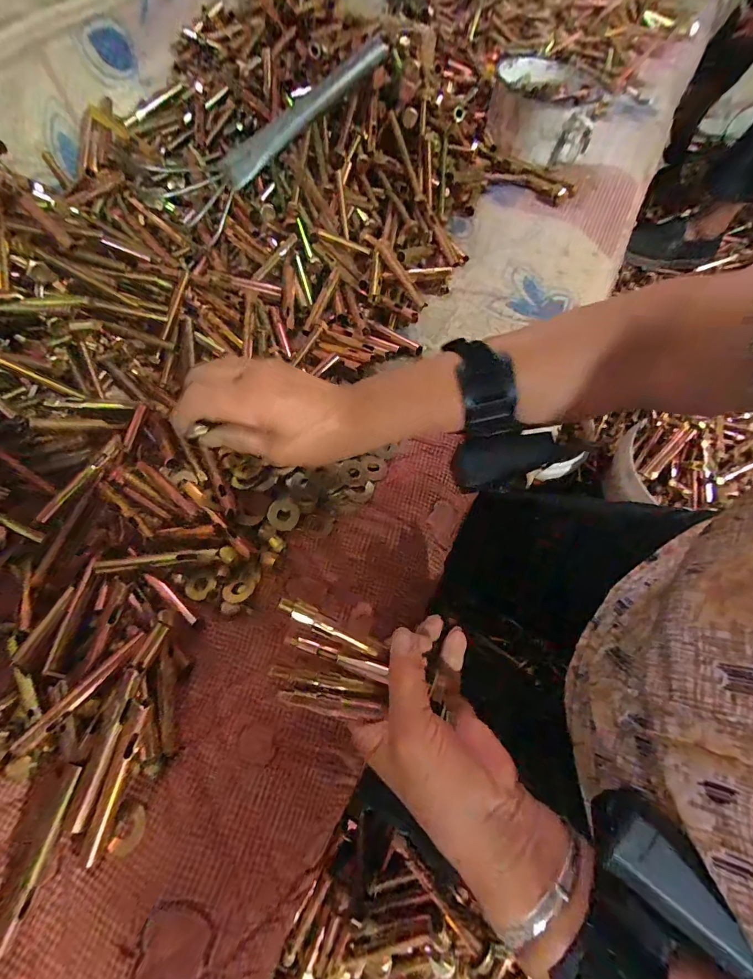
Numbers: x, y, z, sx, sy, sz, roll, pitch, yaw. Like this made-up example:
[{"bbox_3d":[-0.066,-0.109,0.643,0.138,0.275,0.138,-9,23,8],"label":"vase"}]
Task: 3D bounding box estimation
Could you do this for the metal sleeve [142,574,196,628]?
[{"bbox_3d":[-0.148,0.077,0.299,0.057,0.005,0.006,35,67,18],"label":"metal sleeve"}]

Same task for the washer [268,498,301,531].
[{"bbox_3d":[-0.073,0.020,0.331,0.024,0.004,0.025,3,73,-8],"label":"washer"}]

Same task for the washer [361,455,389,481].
[{"bbox_3d":[-0.002,-0.020,0.354,0.025,0.004,0.022,39,69,19],"label":"washer"}]

